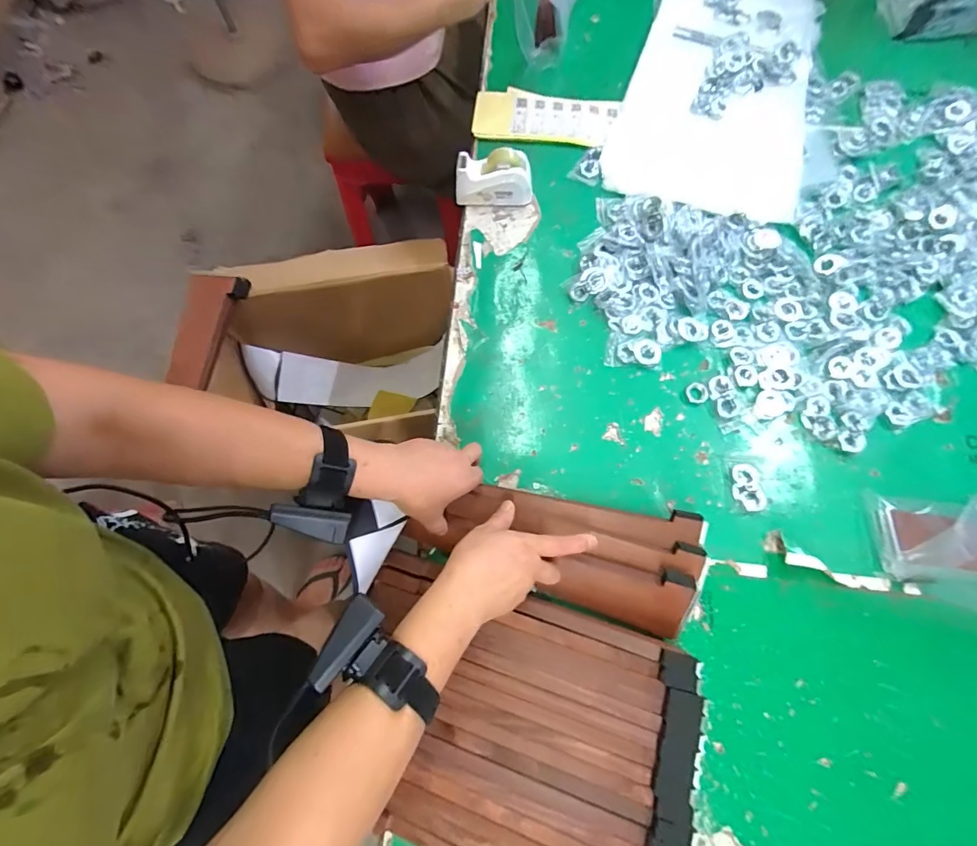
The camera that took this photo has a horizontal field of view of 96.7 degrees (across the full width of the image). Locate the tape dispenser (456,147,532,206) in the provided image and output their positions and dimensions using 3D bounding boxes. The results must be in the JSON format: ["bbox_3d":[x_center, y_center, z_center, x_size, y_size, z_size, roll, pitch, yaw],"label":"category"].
[{"bbox_3d":[0.008,-0.377,0.672,0.115,0.059,0.055,2,74,2],"label":"tape dispenser"}]

